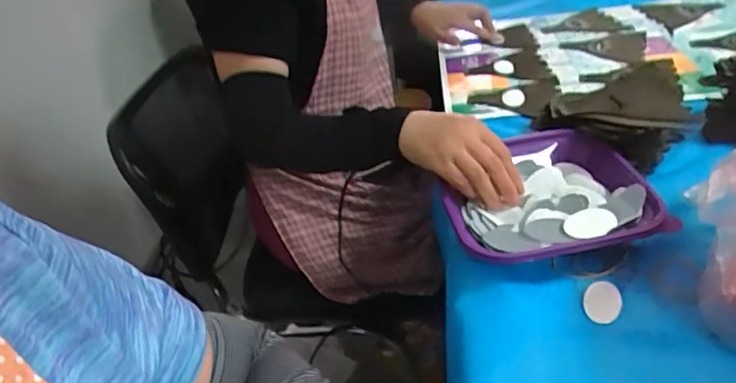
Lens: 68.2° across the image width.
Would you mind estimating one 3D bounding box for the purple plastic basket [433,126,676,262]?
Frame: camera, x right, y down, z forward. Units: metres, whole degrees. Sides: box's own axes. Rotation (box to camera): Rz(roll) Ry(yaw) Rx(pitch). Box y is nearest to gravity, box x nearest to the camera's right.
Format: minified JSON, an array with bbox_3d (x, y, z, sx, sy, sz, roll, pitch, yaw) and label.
[{"bbox_3d":[0.171,0.006,0.540,0.187,0.043,0.187,-9,34,-3],"label":"purple plastic basket"}]

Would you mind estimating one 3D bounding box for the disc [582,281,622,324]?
[{"bbox_3d":[0.194,0.090,0.448,0.028,0.004,0.047,12,39,26],"label":"disc"}]

